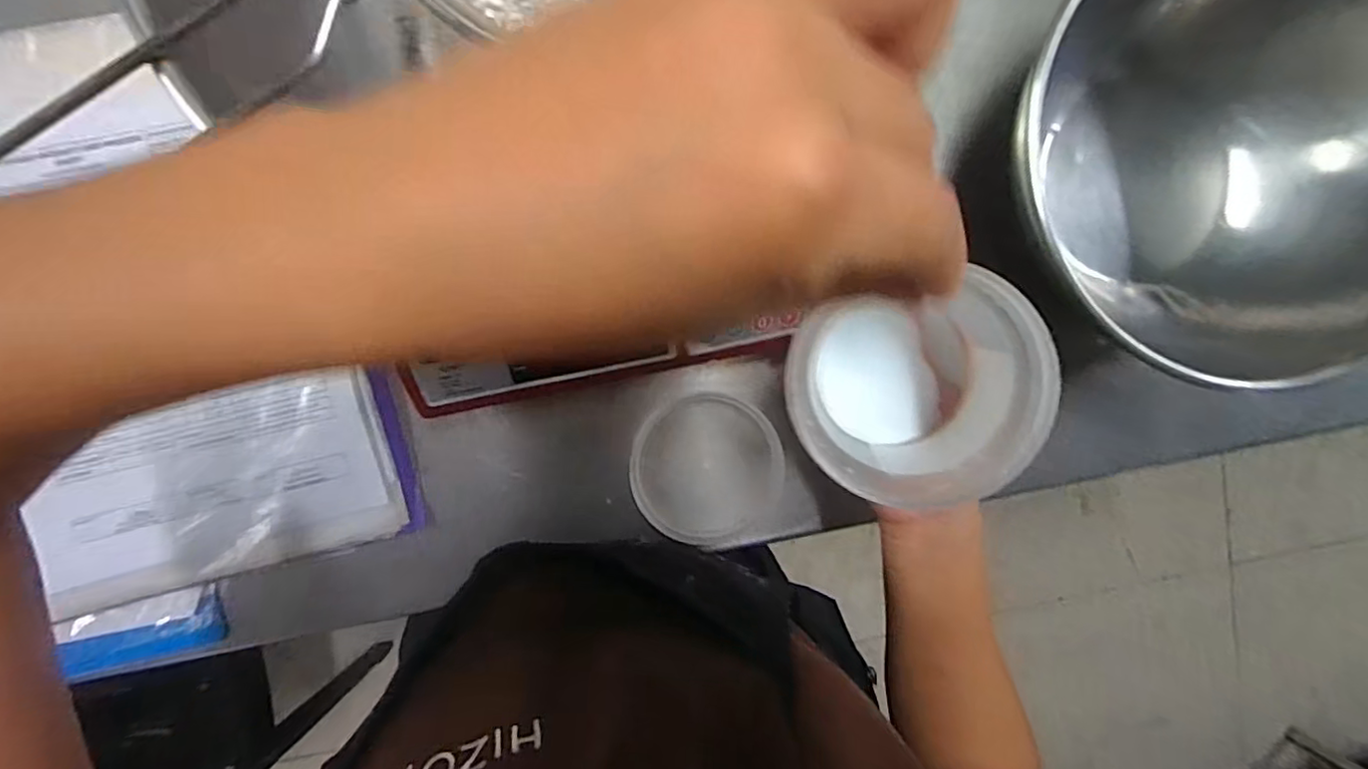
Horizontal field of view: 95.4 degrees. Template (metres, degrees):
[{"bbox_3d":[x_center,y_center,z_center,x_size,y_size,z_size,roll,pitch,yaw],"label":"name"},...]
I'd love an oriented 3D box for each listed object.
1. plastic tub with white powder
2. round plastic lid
[{"bbox_3d":[0.099,0.006,0.292,0.104,0.088,0.095,-20,97,-3],"label":"plastic tub with white powder"},{"bbox_3d":[0.018,0.061,0.442,0.108,0.006,0.102,-1,96,-5],"label":"round plastic lid"}]

